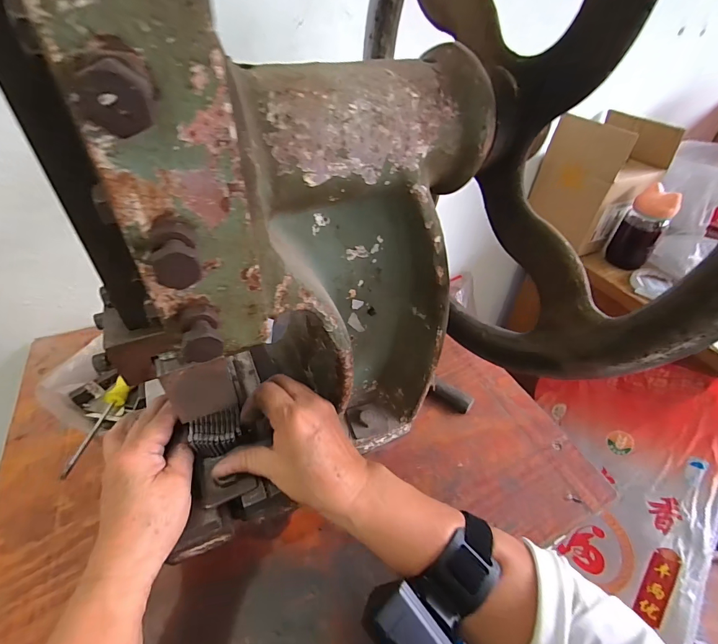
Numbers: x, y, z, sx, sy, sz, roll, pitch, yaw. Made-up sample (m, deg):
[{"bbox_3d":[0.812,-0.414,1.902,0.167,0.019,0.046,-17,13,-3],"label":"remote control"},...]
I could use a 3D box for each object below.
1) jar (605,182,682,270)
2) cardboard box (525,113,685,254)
[{"bbox_3d":[0.515,-0.170,0.680,0.066,0.143,0.060,28,49,24],"label":"jar"},{"bbox_3d":[0.461,-0.274,0.717,0.152,0.198,0.158,-18,47,-21],"label":"cardboard box"}]

